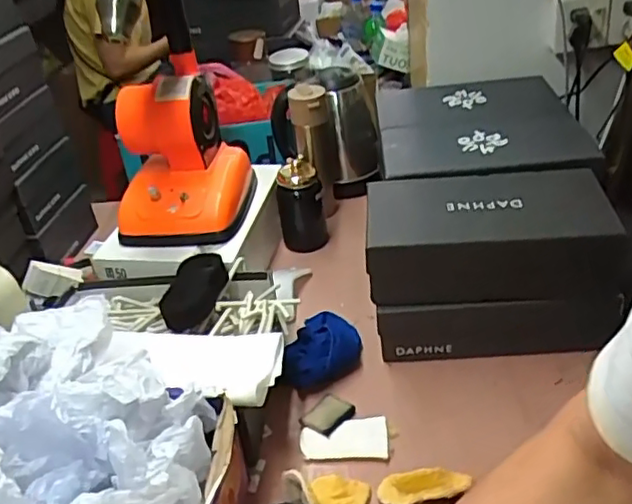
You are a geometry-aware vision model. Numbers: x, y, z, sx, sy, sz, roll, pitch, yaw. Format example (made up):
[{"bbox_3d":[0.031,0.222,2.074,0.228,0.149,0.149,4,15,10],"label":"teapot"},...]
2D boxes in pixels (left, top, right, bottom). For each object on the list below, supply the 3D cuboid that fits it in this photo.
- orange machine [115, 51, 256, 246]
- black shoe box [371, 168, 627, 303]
[{"bbox_3d":[-0.206,-0.139,0.955,0.170,0.236,0.214,-2,35,8],"label":"orange machine"},{"bbox_3d":[0.215,-0.028,0.807,0.296,0.098,0.161,-4,35,4],"label":"black shoe box"}]

